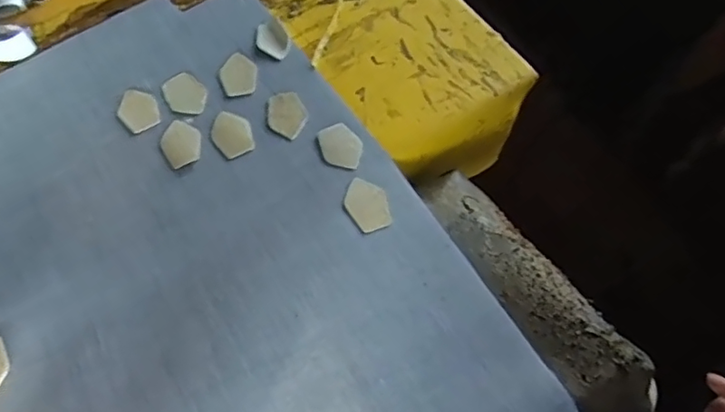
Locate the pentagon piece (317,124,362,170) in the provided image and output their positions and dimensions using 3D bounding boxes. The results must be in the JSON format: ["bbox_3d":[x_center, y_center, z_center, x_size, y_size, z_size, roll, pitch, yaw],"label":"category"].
[{"bbox_3d":[-0.021,-0.059,0.553,0.038,0.004,0.055,-23,65,-8],"label":"pentagon piece"}]

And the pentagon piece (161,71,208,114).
[{"bbox_3d":[-0.188,-0.119,0.589,0.039,0.004,0.057,-31,66,-11],"label":"pentagon piece"}]

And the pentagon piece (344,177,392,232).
[{"bbox_3d":[0.005,-0.002,0.524,0.037,0.006,0.053,-31,66,-11],"label":"pentagon piece"}]

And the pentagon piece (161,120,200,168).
[{"bbox_3d":[-0.184,-0.065,0.564,0.038,0.004,0.052,-32,66,-12],"label":"pentagon piece"}]

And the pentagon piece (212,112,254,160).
[{"bbox_3d":[-0.133,-0.075,0.565,0.037,0.004,0.053,-28,66,-10],"label":"pentagon piece"}]

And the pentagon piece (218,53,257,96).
[{"bbox_3d":[-0.134,-0.142,0.599,0.038,0.004,0.054,-12,64,-2],"label":"pentagon piece"}]

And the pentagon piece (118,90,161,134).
[{"bbox_3d":[-0.235,-0.101,0.584,0.038,0.004,0.051,-34,67,-12],"label":"pentagon piece"}]

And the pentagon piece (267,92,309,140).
[{"bbox_3d":[-0.078,-0.095,0.574,0.039,0.004,0.055,-24,65,-8],"label":"pentagon piece"}]

